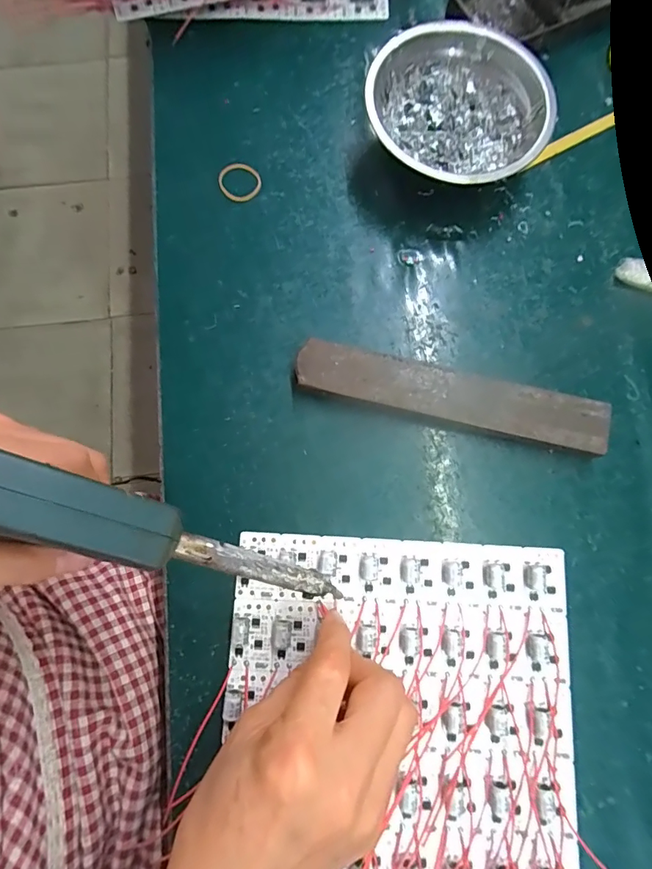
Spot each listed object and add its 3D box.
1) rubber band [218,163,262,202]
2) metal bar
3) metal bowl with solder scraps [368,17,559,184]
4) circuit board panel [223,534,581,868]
[{"bbox_3d":[-0.064,-0.186,0.320,0.031,0.004,0.030,-14,84,3],"label":"rubber band"},{"bbox_3d":[0.080,-0.024,0.284,0.197,0.018,0.037,11,79,1],"label":"metal bar"},{"bbox_3d":[0.092,-0.224,0.310,0.124,0.041,0.120,0,79,-1],"label":"metal bowl with solder scraps"},{"bbox_3d":[0.043,0.183,0.247,0.199,0.012,0.236,3,79,-1],"label":"circuit board panel"}]

